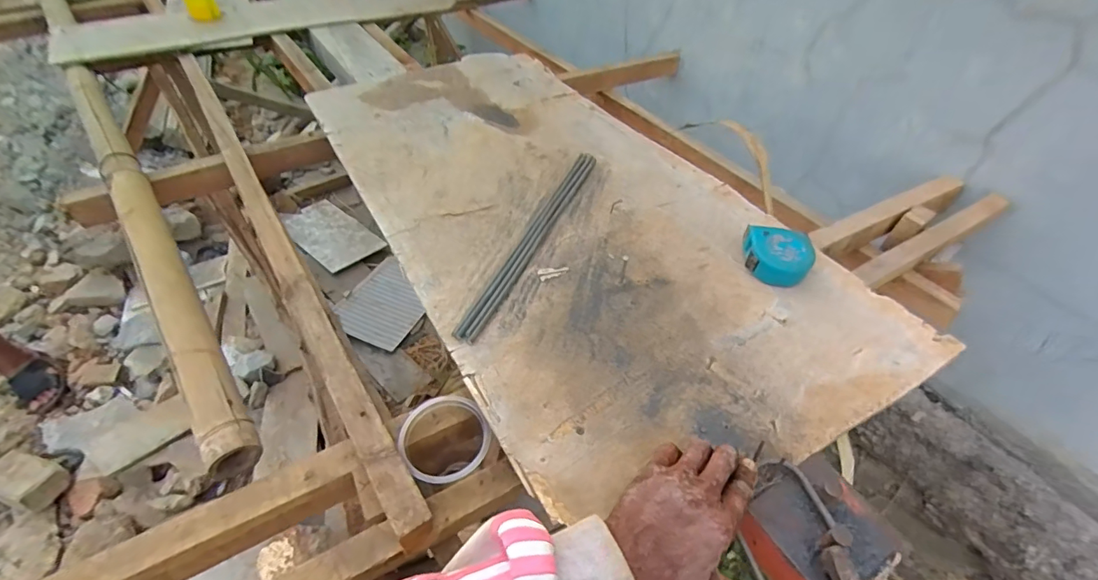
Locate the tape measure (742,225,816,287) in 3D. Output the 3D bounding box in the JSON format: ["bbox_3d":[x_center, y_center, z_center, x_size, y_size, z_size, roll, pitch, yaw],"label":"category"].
[{"bbox_3d":[0.301,-0.047,0.626,0.085,0.032,0.087,7,47,5],"label":"tape measure"}]

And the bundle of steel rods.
[{"bbox_3d":[-0.017,-0.081,0.671,0.031,0.008,0.405,19,49,15],"label":"bundle of steel rods"}]

